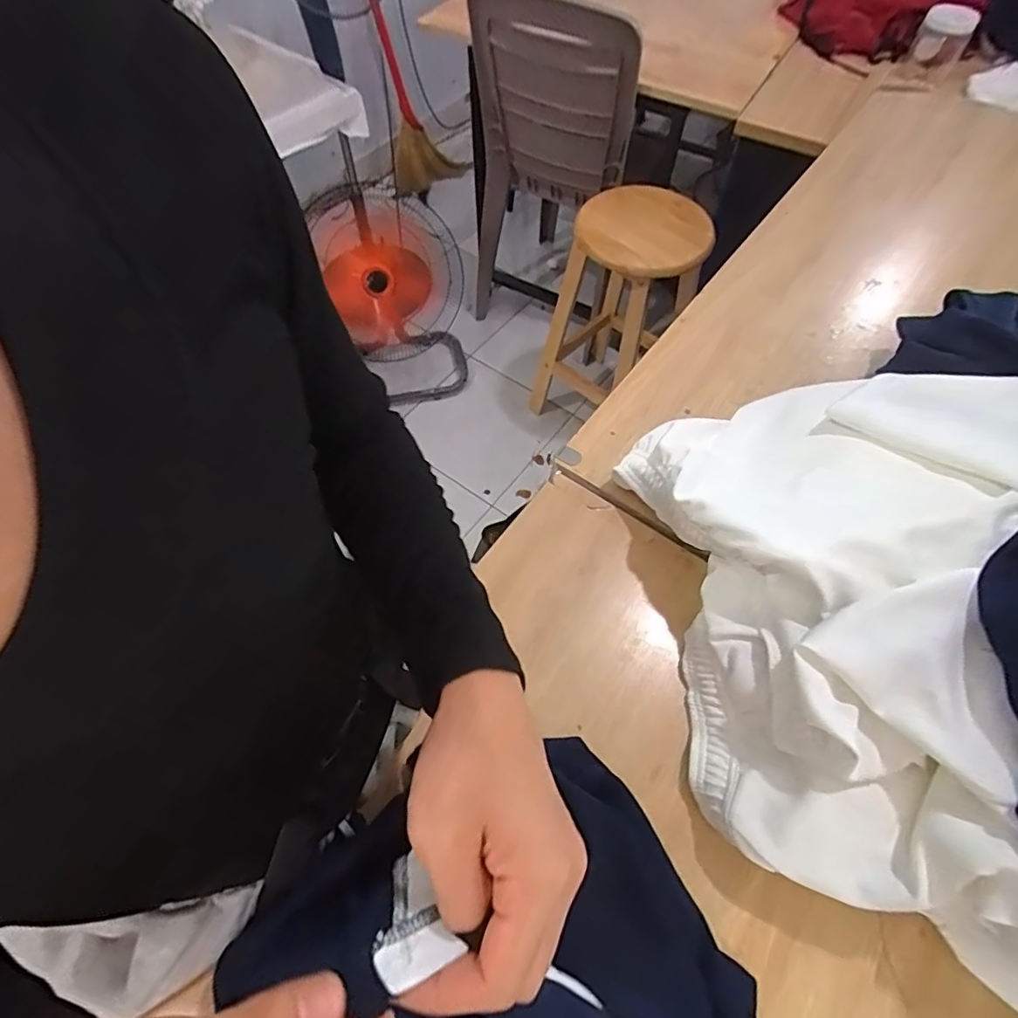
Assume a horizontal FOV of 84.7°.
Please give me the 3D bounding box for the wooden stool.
[{"bbox_3d":[0.294,-0.509,1.508,0.365,0.629,0.385,29,64,16],"label":"wooden stool"}]

